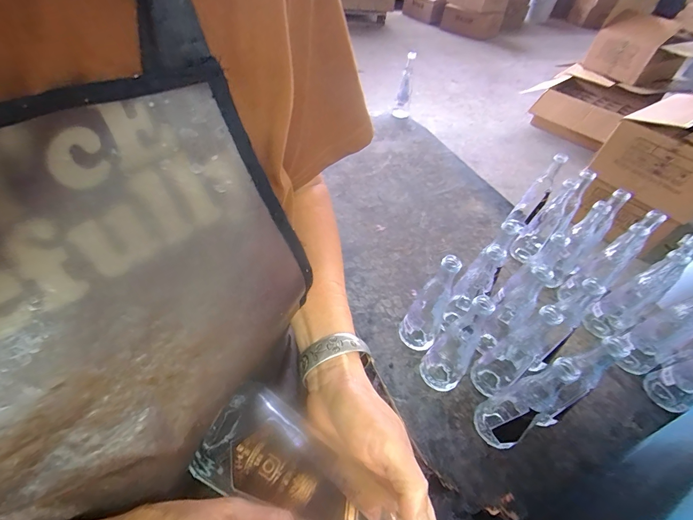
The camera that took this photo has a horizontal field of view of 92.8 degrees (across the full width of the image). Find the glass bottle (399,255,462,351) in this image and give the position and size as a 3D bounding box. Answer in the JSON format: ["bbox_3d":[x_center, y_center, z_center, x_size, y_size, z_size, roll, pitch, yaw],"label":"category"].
[{"bbox_3d":[0.140,0.076,0.557,0.063,0.216,0.057,25,50,17],"label":"glass bottle"}]

